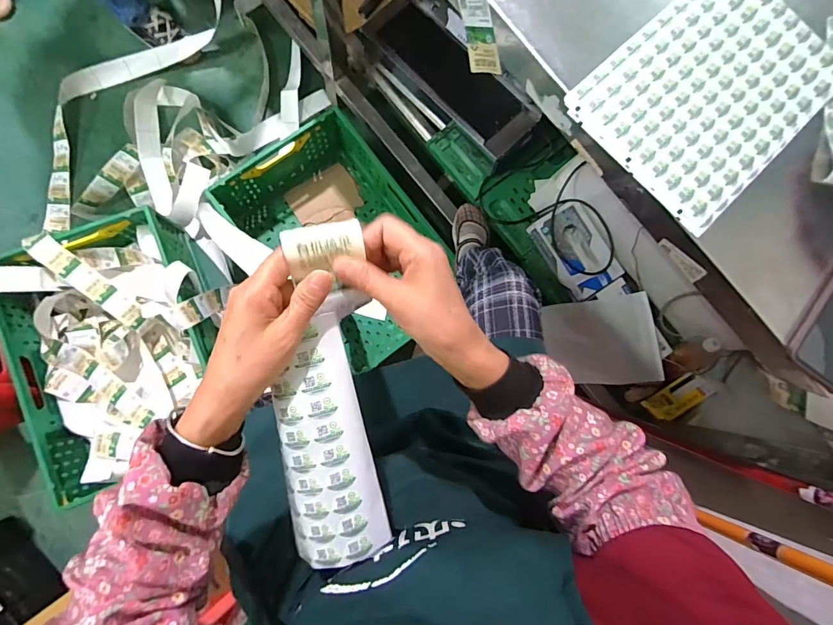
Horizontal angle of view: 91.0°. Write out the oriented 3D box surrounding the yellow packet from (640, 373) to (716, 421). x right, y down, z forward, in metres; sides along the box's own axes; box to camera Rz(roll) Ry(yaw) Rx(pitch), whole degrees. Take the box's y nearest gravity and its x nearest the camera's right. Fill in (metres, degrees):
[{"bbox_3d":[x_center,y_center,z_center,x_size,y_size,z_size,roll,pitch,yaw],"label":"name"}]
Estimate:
[{"bbox_3d":[0.627,0.205,0.978,0.143,0.020,0.073,-36,88,17],"label":"yellow packet"}]

